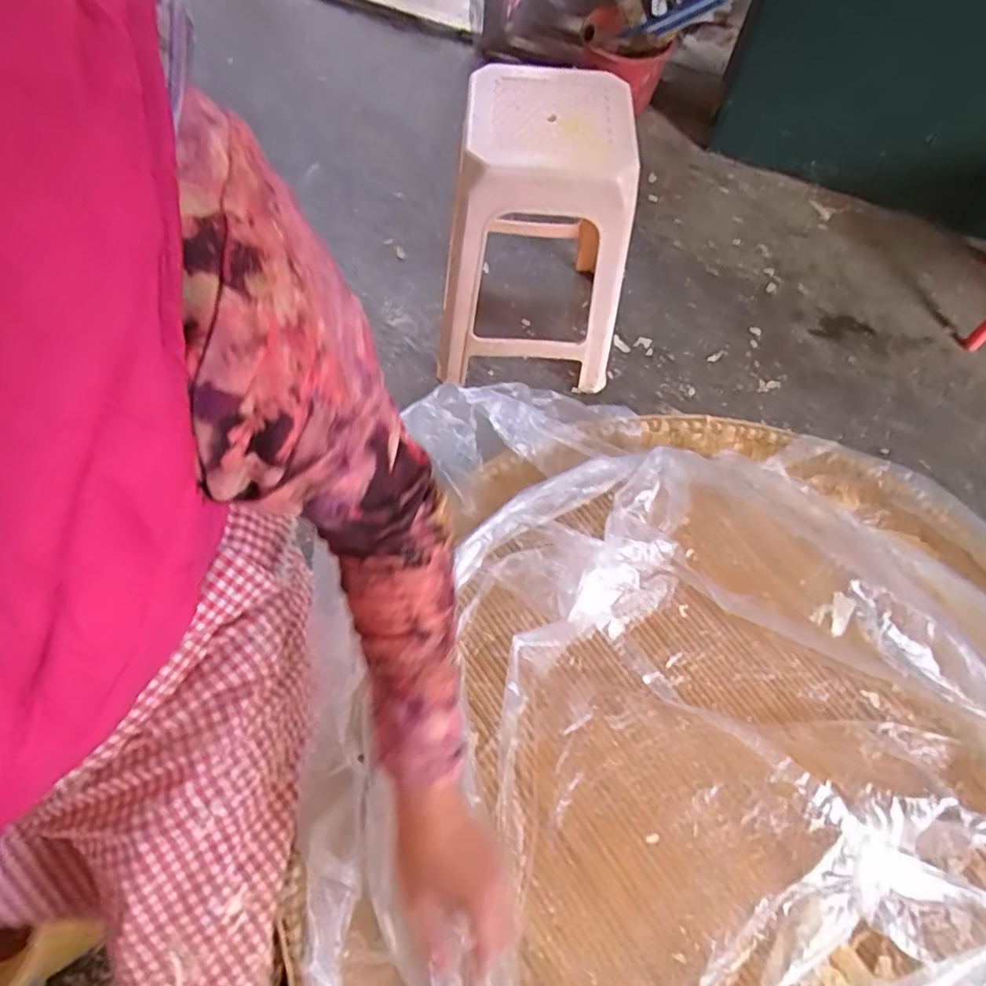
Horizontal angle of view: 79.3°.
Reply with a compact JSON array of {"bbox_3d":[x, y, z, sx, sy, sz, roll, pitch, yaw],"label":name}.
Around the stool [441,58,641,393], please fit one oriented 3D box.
[{"bbox_3d":[0.080,-0.478,1.122,0.319,0.443,0.318,4,64,1],"label":"stool"}]

